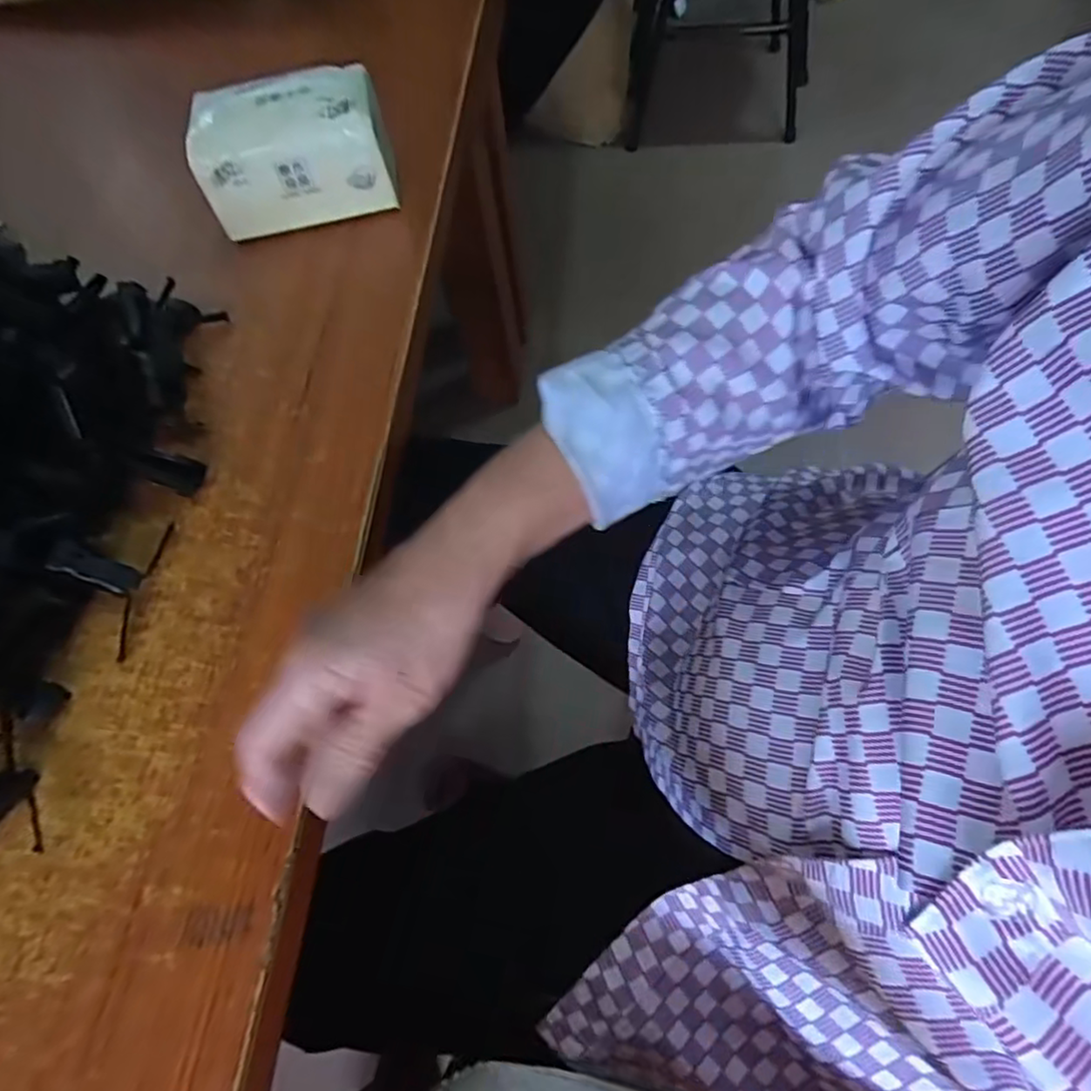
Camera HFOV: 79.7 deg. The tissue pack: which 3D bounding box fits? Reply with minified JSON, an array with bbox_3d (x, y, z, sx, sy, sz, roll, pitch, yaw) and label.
[{"bbox_3d":[-0.189,-0.299,0.494,0.137,0.078,0.070,-13,62,-1],"label":"tissue pack"}]

